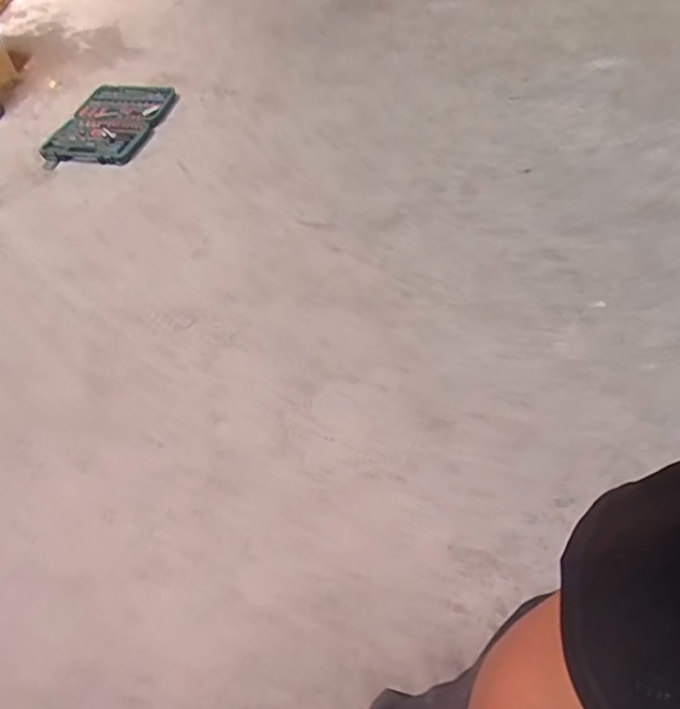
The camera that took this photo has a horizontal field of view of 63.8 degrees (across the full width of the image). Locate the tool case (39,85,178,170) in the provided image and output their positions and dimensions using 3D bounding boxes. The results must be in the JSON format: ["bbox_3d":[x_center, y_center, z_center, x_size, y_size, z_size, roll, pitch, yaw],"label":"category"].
[{"bbox_3d":[-0.658,-0.658,1.561,0.270,0.035,0.389,9,55,9],"label":"tool case"}]

